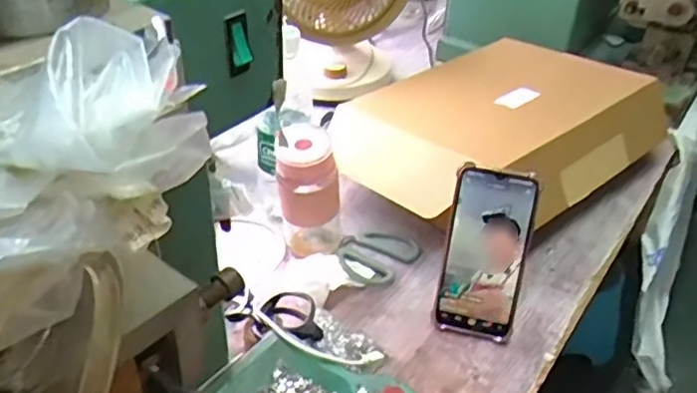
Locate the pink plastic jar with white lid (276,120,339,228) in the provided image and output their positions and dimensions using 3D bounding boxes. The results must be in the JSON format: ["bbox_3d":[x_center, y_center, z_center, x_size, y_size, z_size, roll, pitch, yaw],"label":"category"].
[{"bbox_3d":[-0.041,-0.023,0.662,0.063,0.103,0.051,1,37,-2],"label":"pink plastic jar with white lid"}]

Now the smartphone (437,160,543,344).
[{"bbox_3d":[0.133,0.056,0.614,0.077,0.166,0.014,9,10,8],"label":"smartphone"}]

